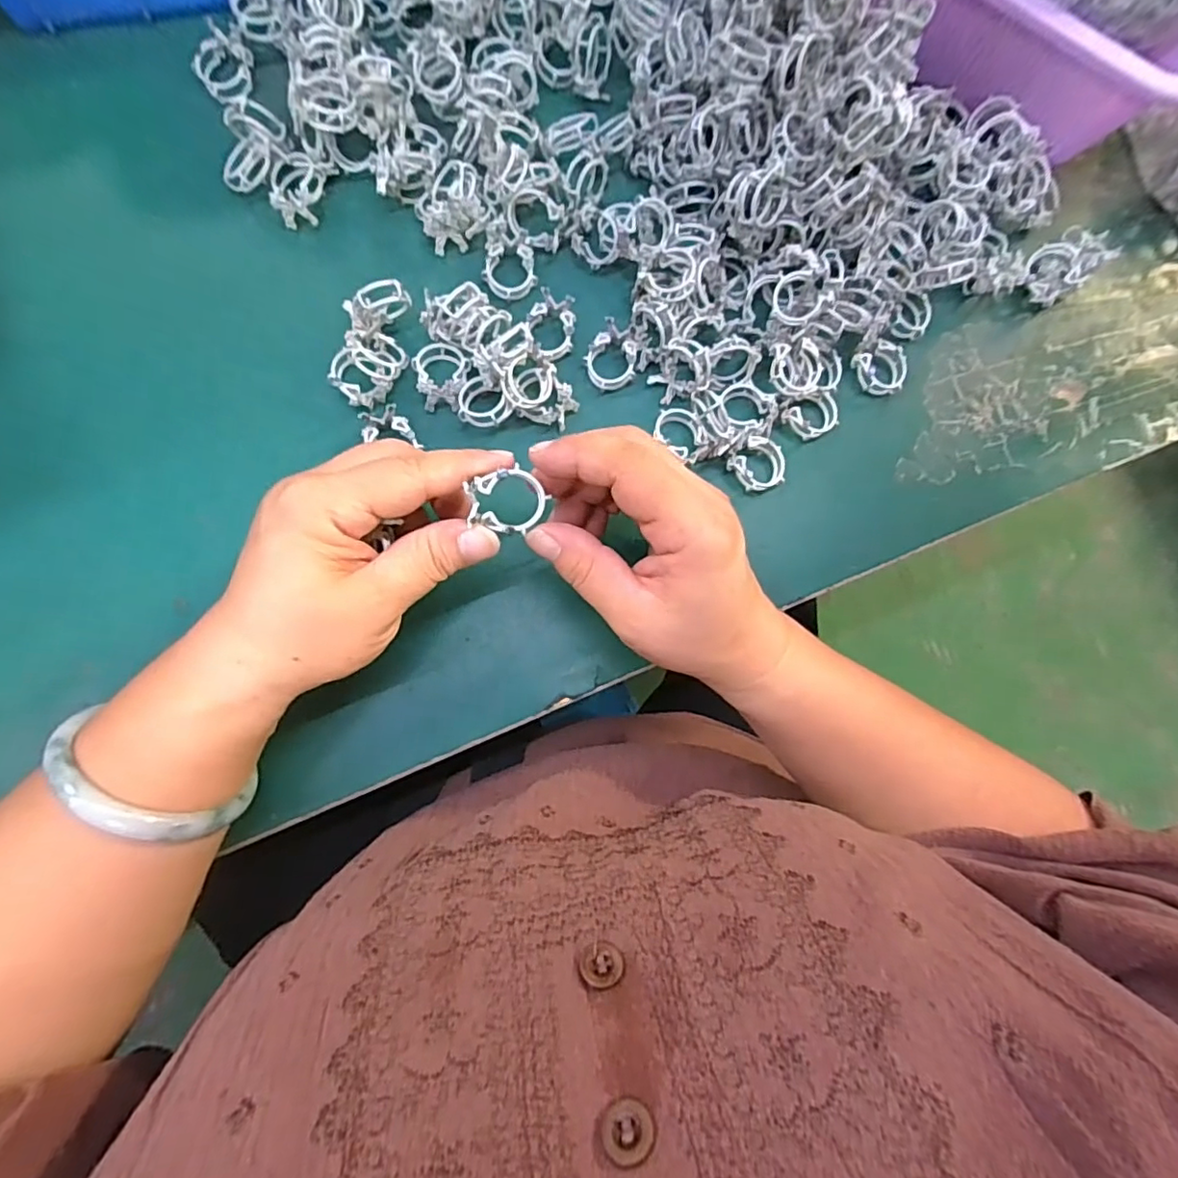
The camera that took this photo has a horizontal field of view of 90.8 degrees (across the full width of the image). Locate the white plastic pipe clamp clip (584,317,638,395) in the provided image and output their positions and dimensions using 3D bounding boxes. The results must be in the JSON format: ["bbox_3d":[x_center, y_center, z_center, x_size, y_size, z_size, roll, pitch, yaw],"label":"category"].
[{"bbox_3d":[0.011,-0.118,0.297,0.026,0.014,0.032,7,82,-5],"label":"white plastic pipe clamp clip"}]

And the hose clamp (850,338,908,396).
[{"bbox_3d":[0.156,-0.117,0.310,0.026,0.009,0.027,1,83,-6],"label":"hose clamp"}]

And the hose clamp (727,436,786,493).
[{"bbox_3d":[0.087,-0.062,0.297,0.027,0.012,0.025,1,83,-6],"label":"hose clamp"}]

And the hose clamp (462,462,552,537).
[{"bbox_3d":[-0.031,-0.034,0.224,0.029,0.009,0.024,-21,85,-8],"label":"hose clamp"}]

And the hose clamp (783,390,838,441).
[{"bbox_3d":[0.118,-0.092,0.304,0.029,0.011,0.023,-42,88,-9],"label":"hose clamp"}]

